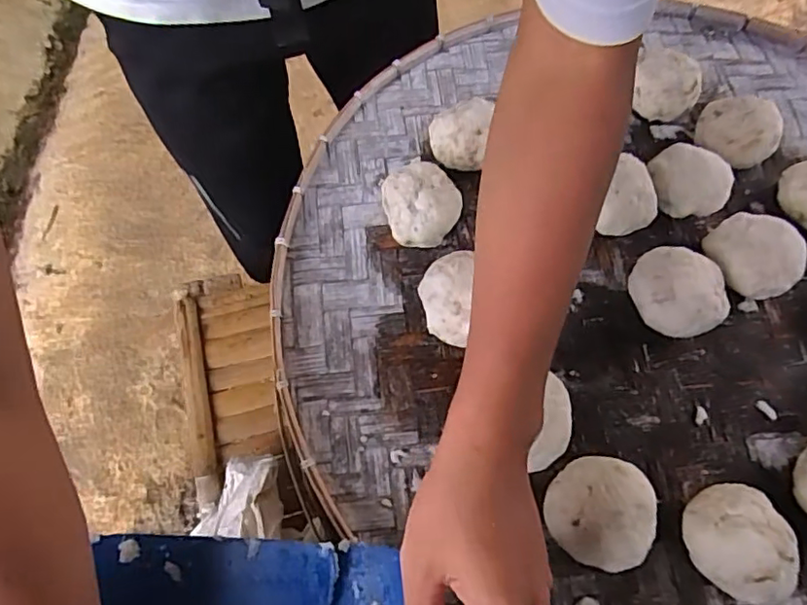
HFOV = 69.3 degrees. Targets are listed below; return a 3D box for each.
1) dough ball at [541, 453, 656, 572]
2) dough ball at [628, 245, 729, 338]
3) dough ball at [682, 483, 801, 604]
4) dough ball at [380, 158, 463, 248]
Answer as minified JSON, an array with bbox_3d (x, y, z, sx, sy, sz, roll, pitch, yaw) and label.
[{"bbox_3d":[0.148,0.159,0.441,0.080,0.058,0.074,1,64,-3],"label":"dough ball"},{"bbox_3d":[0.240,-0.010,0.511,0.080,0.057,0.073,27,65,10],"label":"dough ball"},{"bbox_3d":[0.250,0.178,0.435,0.069,0.060,0.080,-31,70,-17],"label":"dough ball"},{"bbox_3d":[0.015,-0.090,0.537,0.069,0.061,0.068,27,65,10],"label":"dough ball"}]

